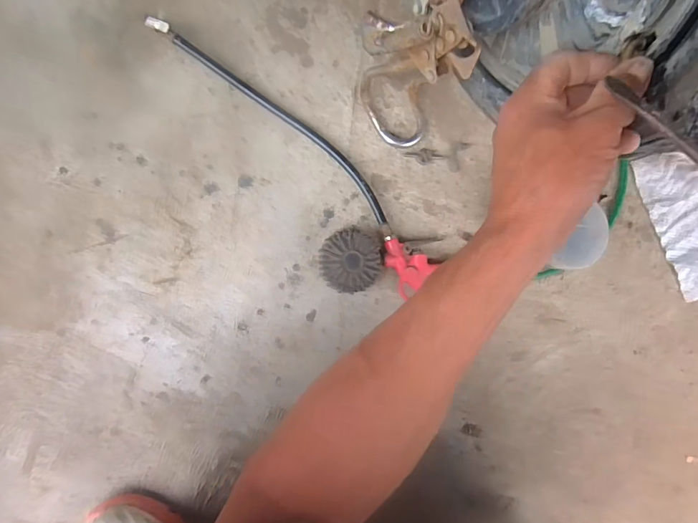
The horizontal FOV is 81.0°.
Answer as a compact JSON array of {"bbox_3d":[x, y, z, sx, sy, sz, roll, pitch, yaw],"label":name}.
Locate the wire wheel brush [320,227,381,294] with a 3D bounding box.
[{"bbox_3d":[0.001,0.001,0.462,0.067,0.034,0.067,1,85,-7],"label":"wire wheel brush"}]

